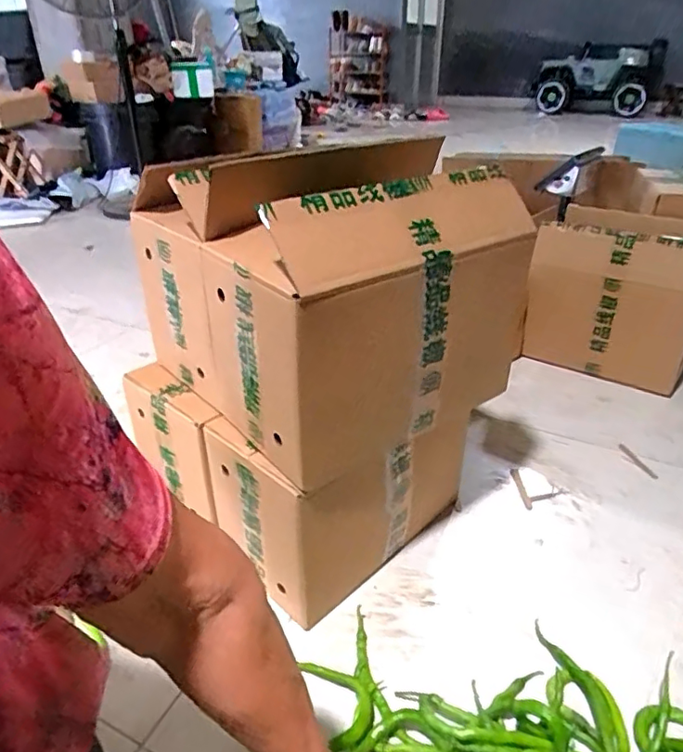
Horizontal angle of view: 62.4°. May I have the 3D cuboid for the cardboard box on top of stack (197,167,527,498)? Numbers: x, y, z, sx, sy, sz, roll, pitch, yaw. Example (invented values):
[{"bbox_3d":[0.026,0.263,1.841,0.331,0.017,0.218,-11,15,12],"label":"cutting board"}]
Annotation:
[{"bbox_3d":[0.049,-0.082,0.687,0.361,0.286,0.180,-21,36,-31],"label":"cardboard box on top of stack"}]

